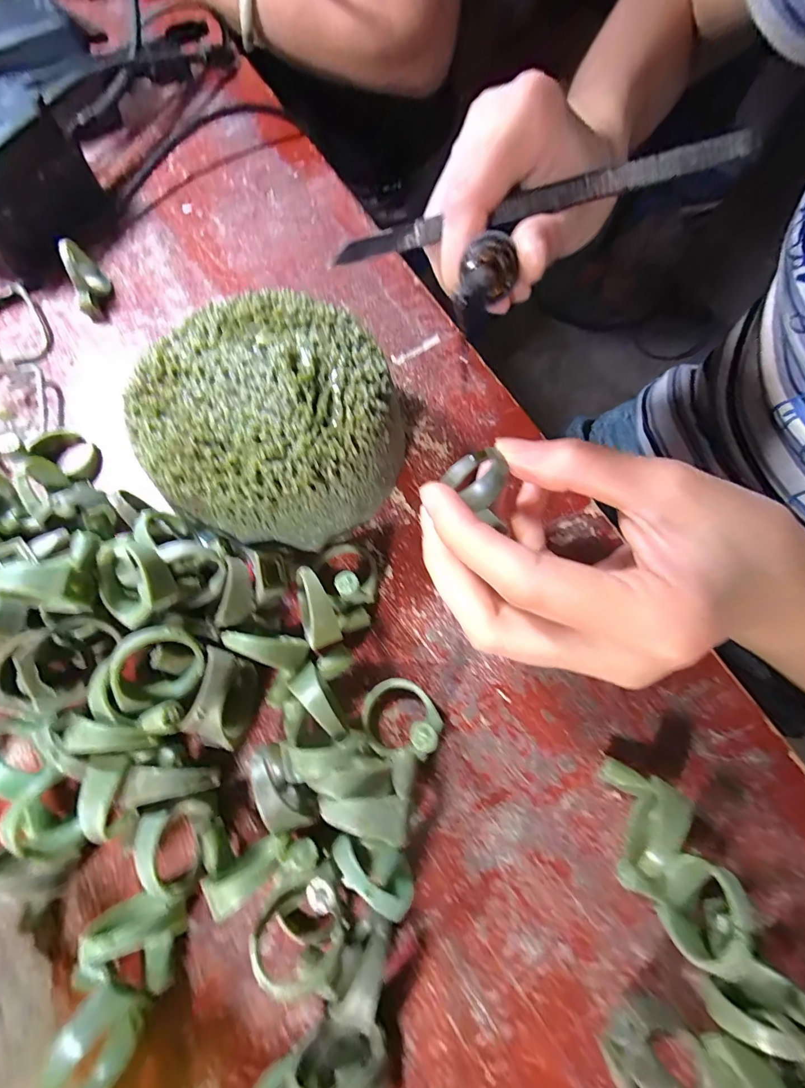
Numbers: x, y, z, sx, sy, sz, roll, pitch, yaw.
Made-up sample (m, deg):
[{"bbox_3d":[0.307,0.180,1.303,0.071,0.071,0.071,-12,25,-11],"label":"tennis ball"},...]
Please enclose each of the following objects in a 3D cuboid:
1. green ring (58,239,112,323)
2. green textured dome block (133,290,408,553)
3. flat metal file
[{"bbox_3d":[-0.168,-0.140,0.219,0.017,0.025,0.031,-28,72,-10],"label":"green ring"},{"bbox_3d":[-0.051,-0.050,0.175,0.100,0.045,0.103,-41,76,-14],"label":"green textured dome block"},{"bbox_3d":[0.050,-0.136,0.165,0.159,0.008,0.007,-9,70,10],"label":"flat metal file"}]

